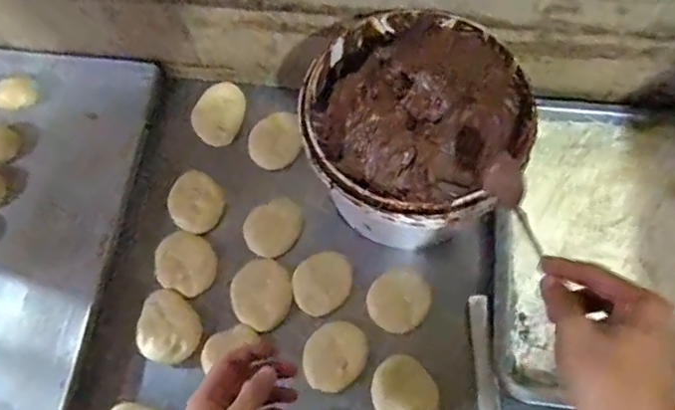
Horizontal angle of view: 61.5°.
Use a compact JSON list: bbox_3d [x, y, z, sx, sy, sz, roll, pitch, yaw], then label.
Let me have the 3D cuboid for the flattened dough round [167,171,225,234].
[{"bbox_3d":[-0.170,-0.004,0.686,0.072,0.007,0.067,-1,68,2],"label":"flattened dough round"}]

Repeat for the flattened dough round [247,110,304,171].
[{"bbox_3d":[-0.080,-0.082,0.719,0.066,0.007,0.082,-13,68,-2],"label":"flattened dough round"}]

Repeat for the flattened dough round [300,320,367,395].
[{"bbox_3d":[-0.003,0.162,0.608,0.064,0.014,0.074,25,71,12],"label":"flattened dough round"}]

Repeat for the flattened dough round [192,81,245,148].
[{"bbox_3d":[-0.151,-0.117,0.728,0.061,0.010,0.087,22,71,11],"label":"flattened dough round"}]

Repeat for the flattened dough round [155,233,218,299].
[{"bbox_3d":[-0.178,0.069,0.664,0.064,0.010,0.079,-34,70,-10],"label":"flattened dough round"}]

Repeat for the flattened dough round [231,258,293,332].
[{"bbox_3d":[-0.086,0.101,0.648,0.066,0.004,0.080,-6,68,0],"label":"flattened dough round"}]

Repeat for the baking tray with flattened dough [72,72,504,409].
[{"bbox_3d":[-0.044,0.100,0.632,0.442,0.024,0.524,5,68,5],"label":"baking tray with flattened dough"}]

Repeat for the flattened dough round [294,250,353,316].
[{"bbox_3d":[-0.016,0.087,0.641,0.070,0.005,0.066,-1,68,2],"label":"flattened dough round"}]

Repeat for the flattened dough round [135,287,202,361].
[{"bbox_3d":[-0.190,0.132,0.627,0.065,0.018,0.079,-18,68,-5],"label":"flattened dough round"}]

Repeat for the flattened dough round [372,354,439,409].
[{"bbox_3d":[0.069,0.193,0.587,0.063,0.015,0.070,-17,68,-4],"label":"flattened dough round"}]

